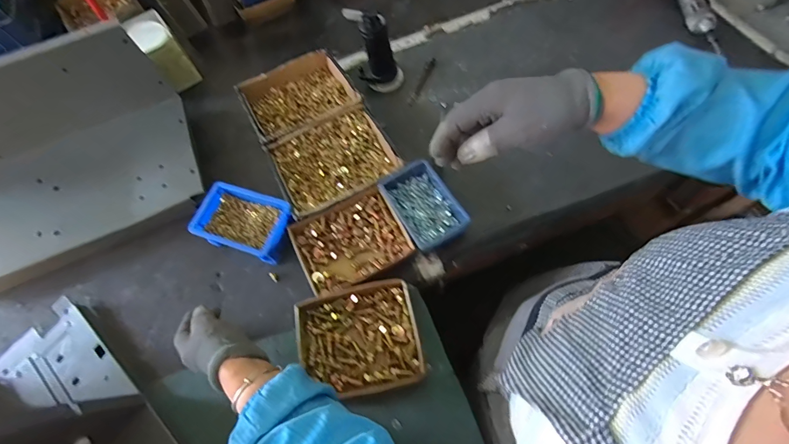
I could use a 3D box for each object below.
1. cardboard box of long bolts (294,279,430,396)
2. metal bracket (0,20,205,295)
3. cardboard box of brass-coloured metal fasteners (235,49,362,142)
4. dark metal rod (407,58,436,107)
[{"bbox_3d":[-0.052,0.171,0.538,0.168,0.041,0.145,-13,66,-1],"label":"cardboard box of long bolts"},{"bbox_3d":[-0.630,-0.088,0.629,0.501,0.198,0.279,-23,67,-6],"label":"metal bracket"},{"bbox_3d":[-0.193,-0.246,0.761,0.210,0.078,0.190,-29,67,-8],"label":"cardboard box of brass-coloured metal fasteners"},{"bbox_3d":[0.060,-0.303,0.787,0.019,0.011,0.135,19,69,12],"label":"dark metal rod"}]

